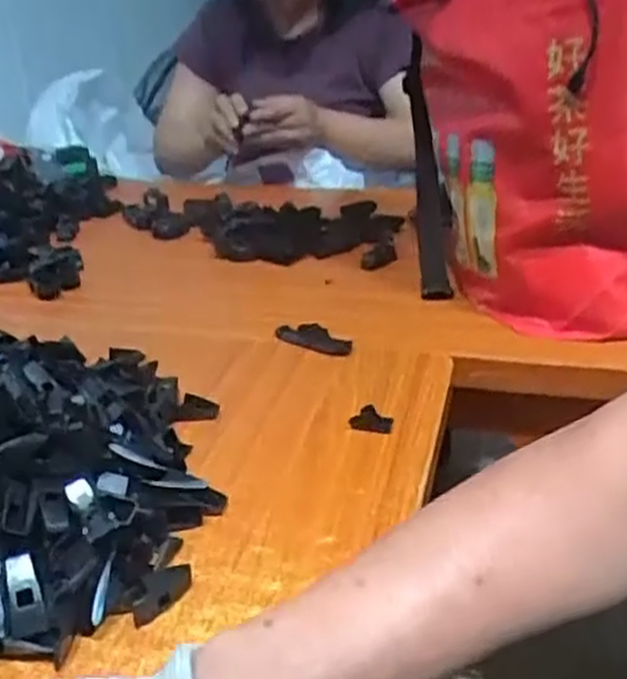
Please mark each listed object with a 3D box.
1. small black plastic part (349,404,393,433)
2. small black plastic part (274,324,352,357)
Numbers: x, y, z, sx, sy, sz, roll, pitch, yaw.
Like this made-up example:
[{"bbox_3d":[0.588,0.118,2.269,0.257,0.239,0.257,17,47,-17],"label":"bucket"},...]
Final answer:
[{"bbox_3d":[0.042,0.059,0.590,0.031,0.015,0.021,1,27,6],"label":"small black plastic part"},{"bbox_3d":[-0.001,0.000,0.709,0.074,0.016,0.033,9,28,20],"label":"small black plastic part"}]

